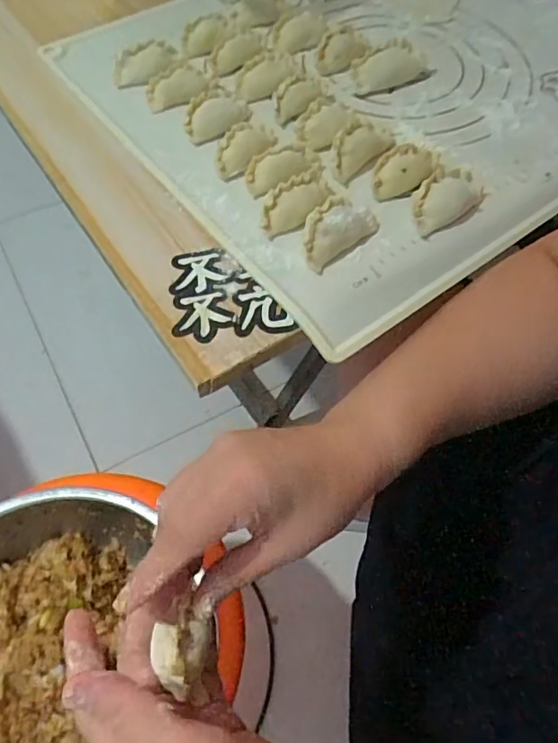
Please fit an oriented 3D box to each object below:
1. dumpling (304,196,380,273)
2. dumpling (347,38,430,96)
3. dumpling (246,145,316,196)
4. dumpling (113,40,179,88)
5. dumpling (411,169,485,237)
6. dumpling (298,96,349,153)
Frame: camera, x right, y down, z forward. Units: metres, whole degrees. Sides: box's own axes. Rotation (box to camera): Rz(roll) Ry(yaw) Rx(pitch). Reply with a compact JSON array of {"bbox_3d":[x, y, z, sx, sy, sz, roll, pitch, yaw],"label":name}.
[{"bbox_3d":[0.036,-0.092,0.356,0.059,0.022,0.027,-38,68,-23],"label":"dumpling"},{"bbox_3d":[0.088,-0.247,0.448,0.065,0.023,0.029,-20,62,-14],"label":"dumpling"},{"bbox_3d":[0.000,-0.143,0.384,0.052,0.017,0.020,-28,64,-18],"label":"dumpling"},{"bbox_3d":[-0.113,-0.258,0.460,0.056,0.021,0.026,-23,58,3],"label":"dumpling"},{"bbox_3d":[0.111,-0.115,0.368,0.032,0.020,0.062,40,65,19],"label":"dumpling"},{"bbox_3d":[0.034,-0.185,0.407,0.029,0.017,0.052,26,61,12],"label":"dumpling"}]

